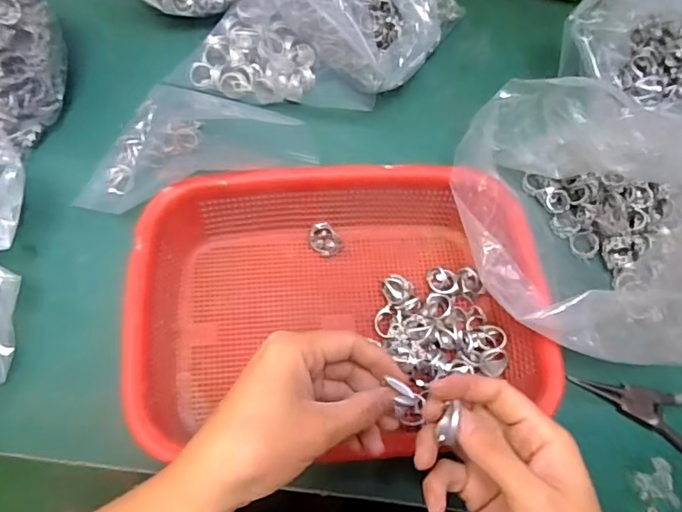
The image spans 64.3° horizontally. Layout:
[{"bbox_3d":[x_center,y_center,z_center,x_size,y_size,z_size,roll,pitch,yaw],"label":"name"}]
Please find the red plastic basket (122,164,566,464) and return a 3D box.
[{"bbox_3d":[-0.003,0.035,0.403,0.285,0.079,0.210,-5,68,-7],"label":"red plastic basket"}]

